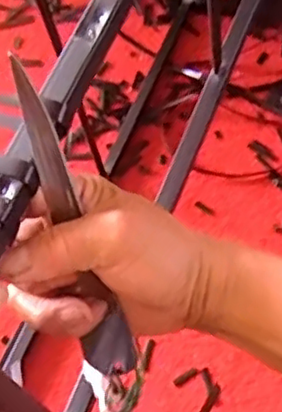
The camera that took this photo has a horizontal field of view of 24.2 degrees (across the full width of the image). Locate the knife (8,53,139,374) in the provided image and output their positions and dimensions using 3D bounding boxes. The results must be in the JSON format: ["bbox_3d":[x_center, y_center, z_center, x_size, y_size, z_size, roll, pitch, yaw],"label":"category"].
[{"bbox_3d":[-0.031,0.016,0.303,0.023,0.177,0.017,-25,34,-16],"label":"knife"}]

